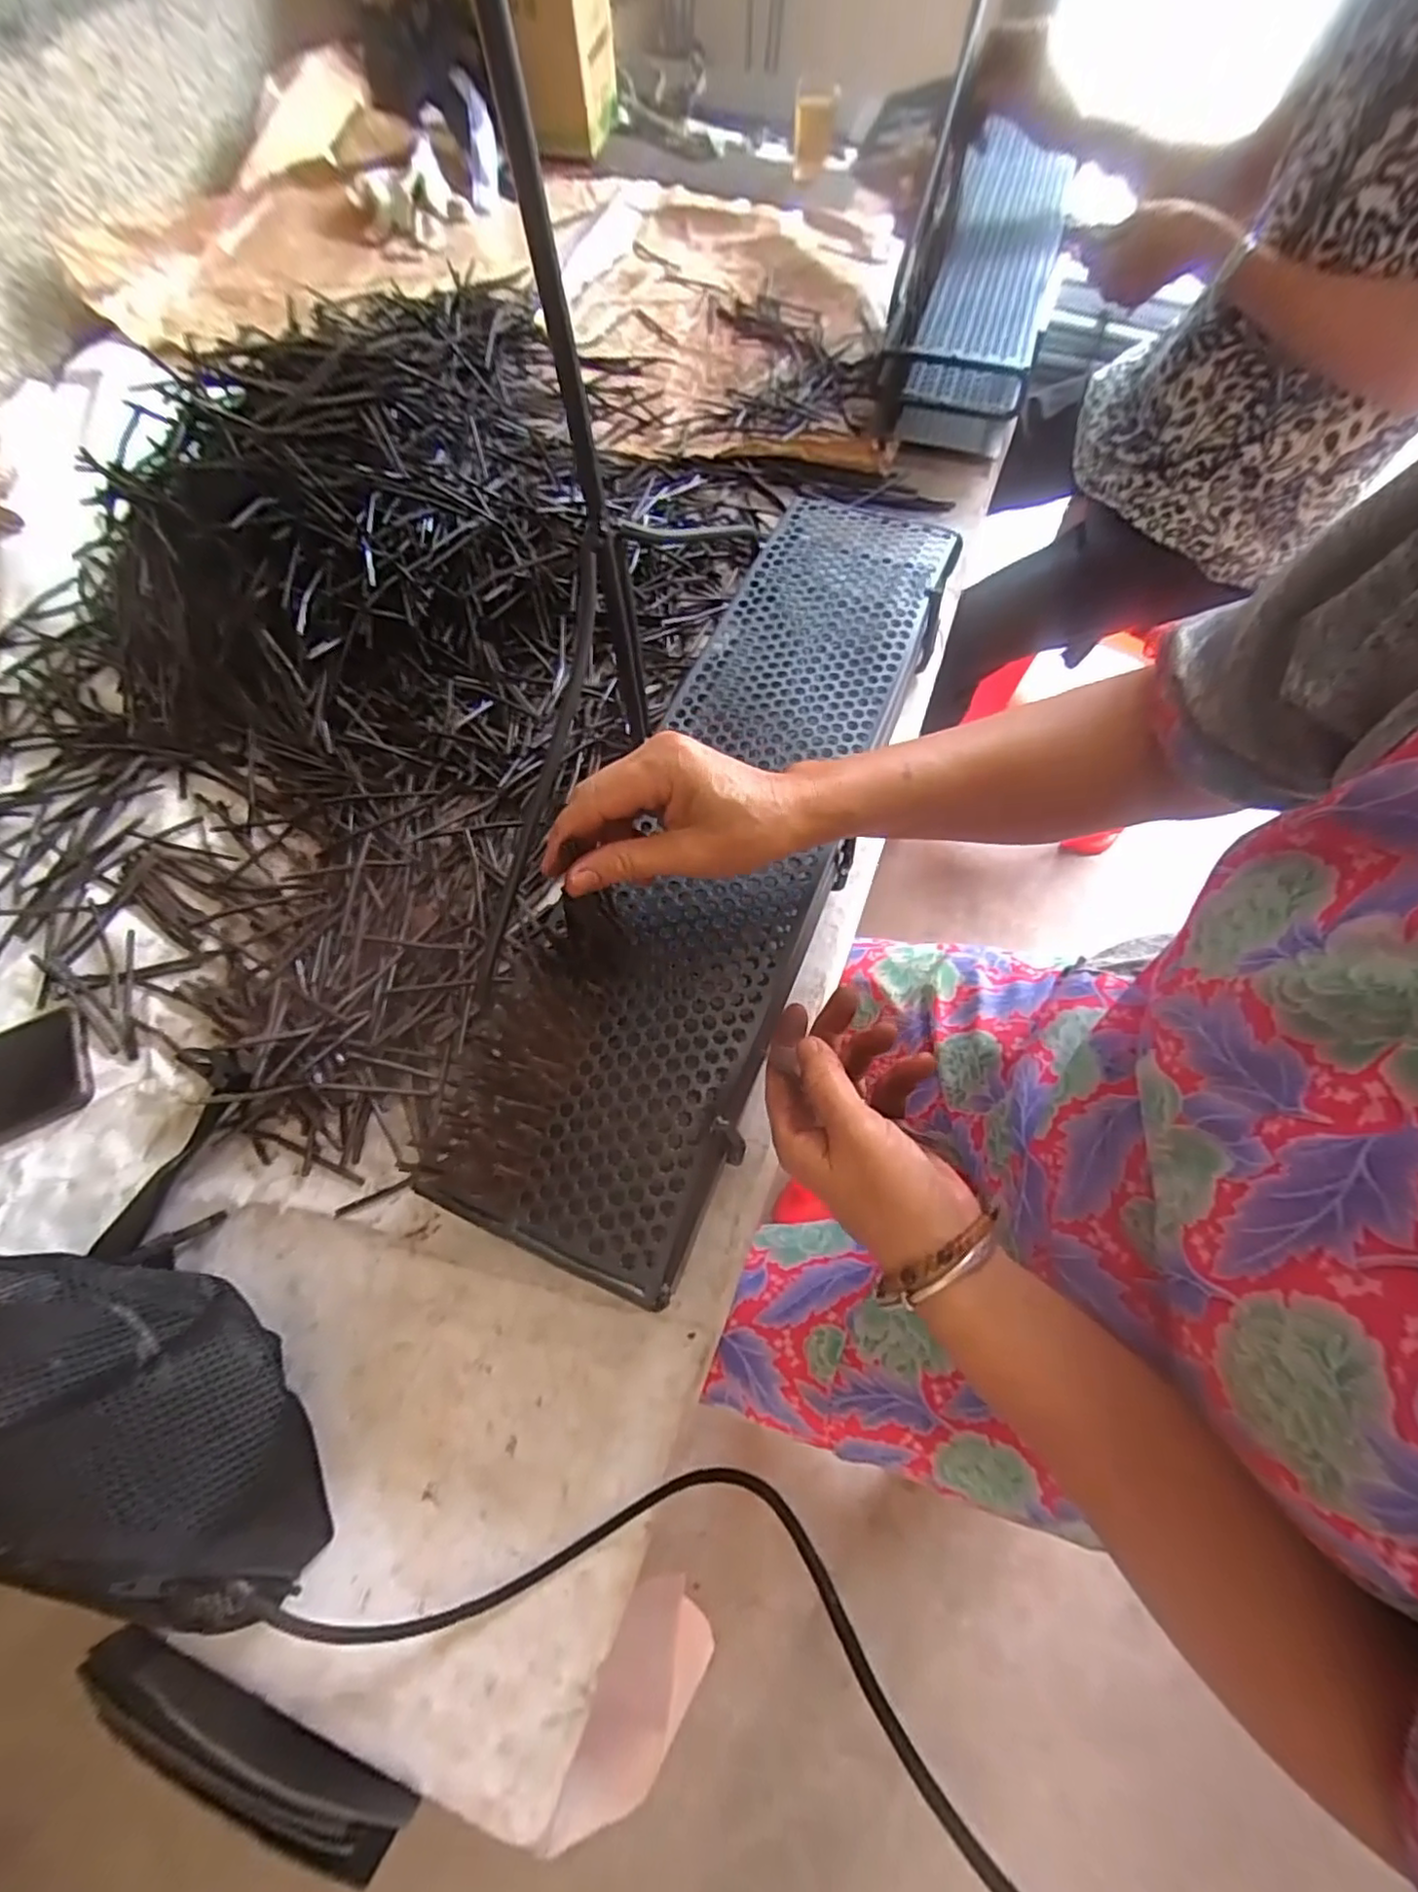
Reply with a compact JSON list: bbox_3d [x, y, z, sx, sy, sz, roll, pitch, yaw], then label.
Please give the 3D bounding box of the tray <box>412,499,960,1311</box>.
[{"bbox_3d":[0.028,-0.114,0.422,0.148,0.035,0.605,18,67,10],"label":"tray"}]

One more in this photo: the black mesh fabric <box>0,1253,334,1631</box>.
[{"bbox_3d":[-0.307,0.213,0.313,0.265,0.105,0.109,21,68,9],"label":"black mesh fabric"}]

